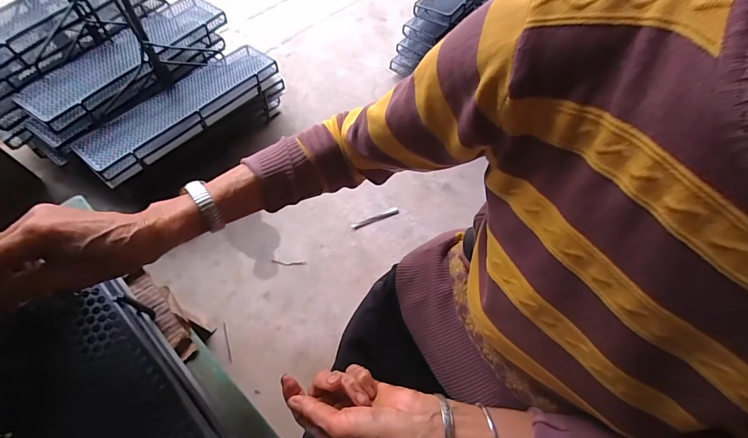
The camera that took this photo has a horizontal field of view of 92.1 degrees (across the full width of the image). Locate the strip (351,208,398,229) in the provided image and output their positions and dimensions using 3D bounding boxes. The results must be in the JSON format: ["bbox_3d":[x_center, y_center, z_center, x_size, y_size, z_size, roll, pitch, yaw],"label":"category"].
[{"bbox_3d":[0.004,-0.001,1.213,0.166,0.013,0.021,-19,65,-14],"label":"strip"}]

